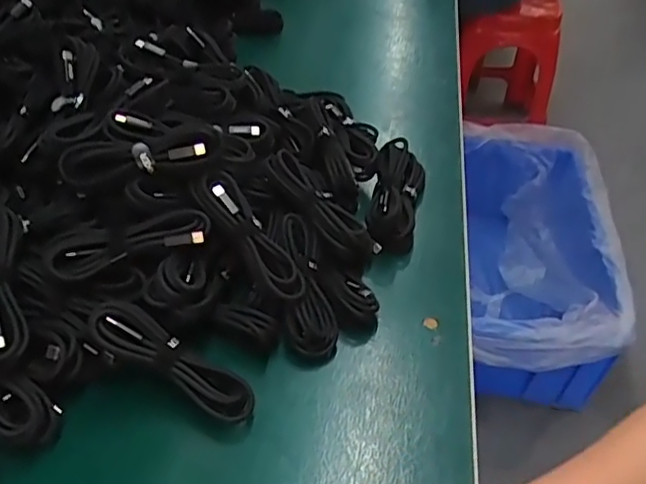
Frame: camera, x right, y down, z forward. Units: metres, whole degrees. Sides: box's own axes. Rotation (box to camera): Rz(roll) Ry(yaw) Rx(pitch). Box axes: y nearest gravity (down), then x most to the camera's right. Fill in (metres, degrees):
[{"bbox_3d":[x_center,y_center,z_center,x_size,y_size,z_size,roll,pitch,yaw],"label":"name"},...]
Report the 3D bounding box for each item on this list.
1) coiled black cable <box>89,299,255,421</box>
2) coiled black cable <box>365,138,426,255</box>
[{"bbox_3d":[-0.093,0.075,0.374,0.112,0.009,0.030,33,50,0],"label":"coiled black cable"},{"bbox_3d":[0.065,-0.044,0.516,0.042,0.034,0.118,11,46,8],"label":"coiled black cable"}]

